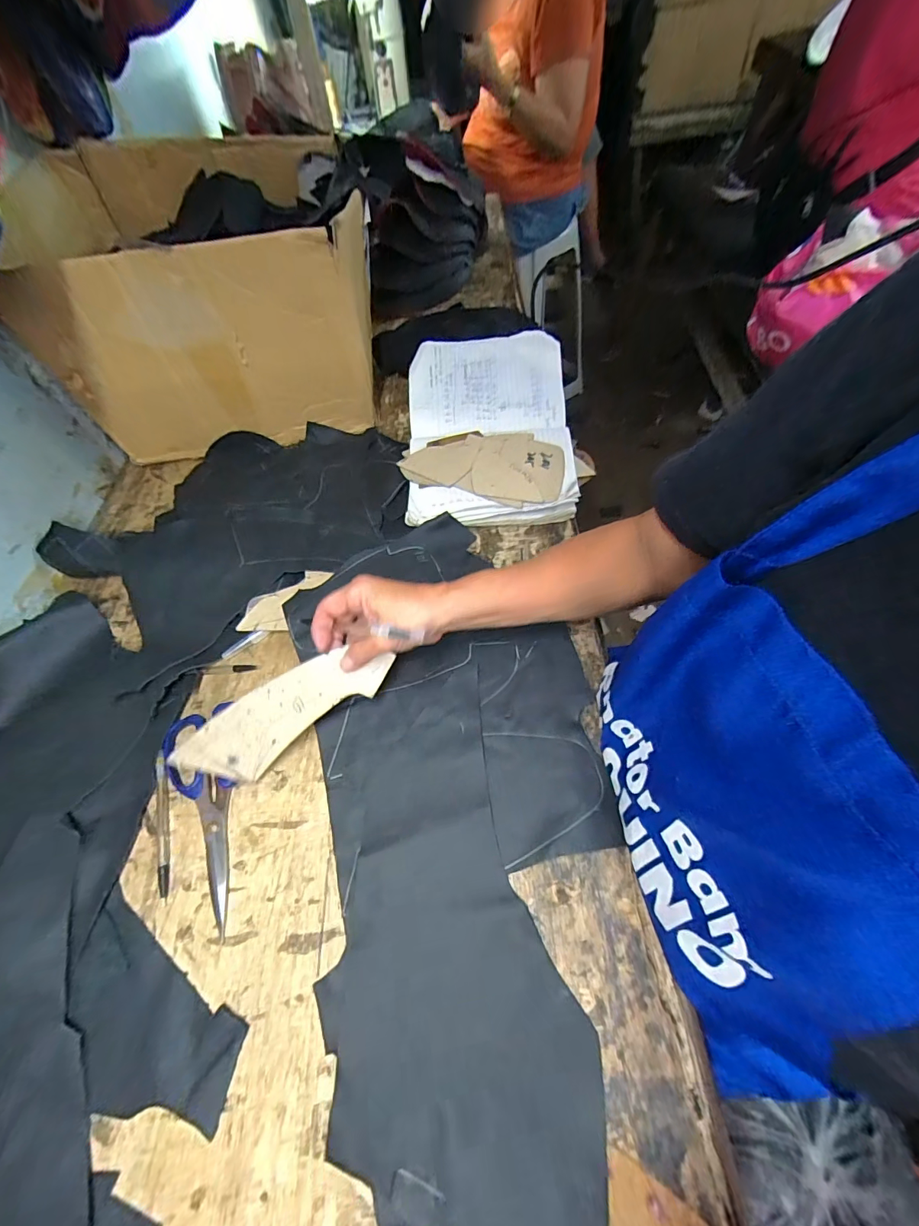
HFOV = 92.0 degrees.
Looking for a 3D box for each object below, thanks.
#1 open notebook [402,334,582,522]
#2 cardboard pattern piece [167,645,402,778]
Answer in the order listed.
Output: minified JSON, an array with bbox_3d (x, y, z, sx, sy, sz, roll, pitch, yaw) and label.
[{"bbox_3d":[0.036,-0.234,0.559,0.198,0.030,0.264,-3,72,4],"label":"open notebook"},{"bbox_3d":[-0.151,0.085,0.387,0.187,0.008,0.063,-36,106,-2],"label":"cardboard pattern piece"}]

